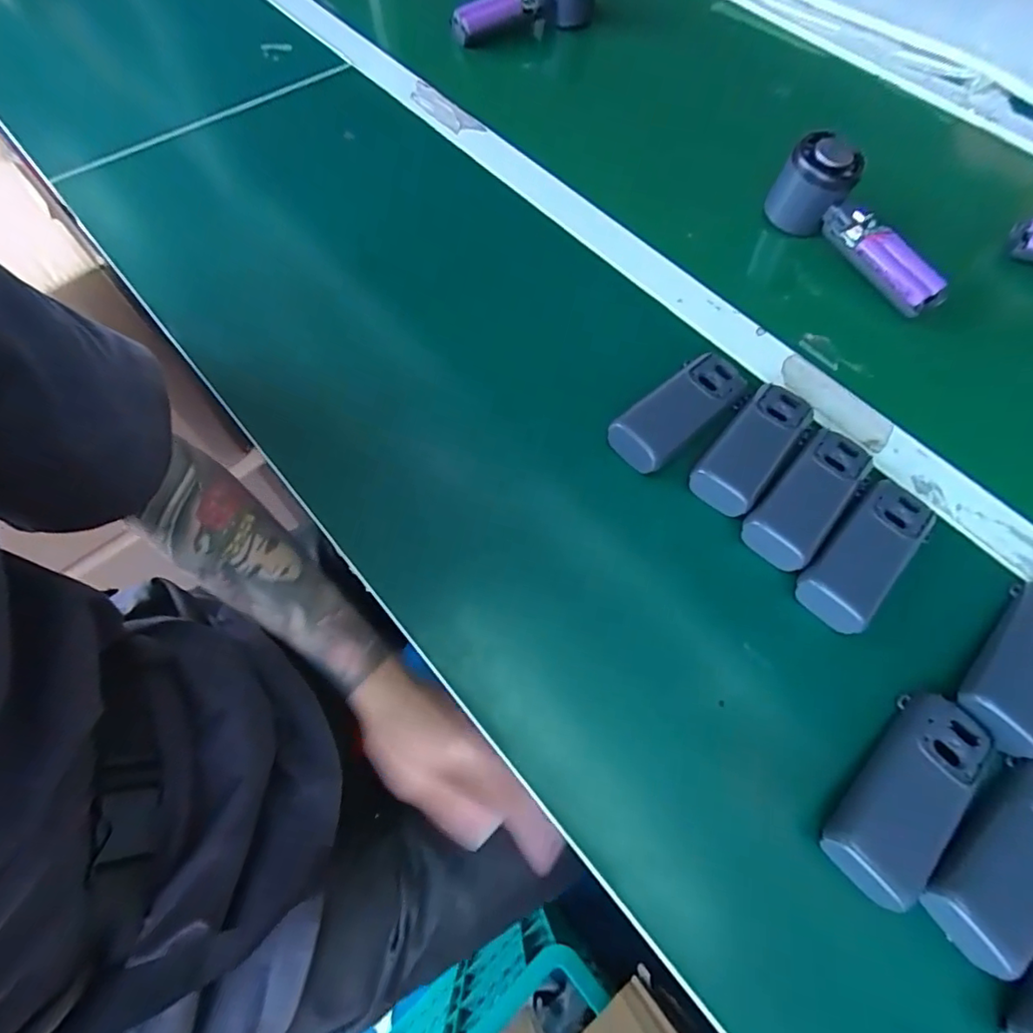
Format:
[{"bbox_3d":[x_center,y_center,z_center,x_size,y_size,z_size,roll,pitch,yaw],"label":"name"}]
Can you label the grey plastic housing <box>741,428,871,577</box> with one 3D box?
[{"bbox_3d":[0.181,-0.013,0.333,0.039,0.020,0.100,40,70,15],"label":"grey plastic housing"}]

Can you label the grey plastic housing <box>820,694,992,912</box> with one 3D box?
[{"bbox_3d":[0.192,0.133,0.263,0.040,0.016,0.104,42,71,16],"label":"grey plastic housing"}]

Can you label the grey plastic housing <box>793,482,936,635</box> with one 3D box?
[{"bbox_3d":[0.207,0.020,0.318,0.103,0.018,0.039,-41,73,-18],"label":"grey plastic housing"}]

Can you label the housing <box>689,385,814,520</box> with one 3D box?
[{"bbox_3d":[0.153,-0.047,0.348,0.040,0.021,0.100,37,69,14],"label":"housing"}]

